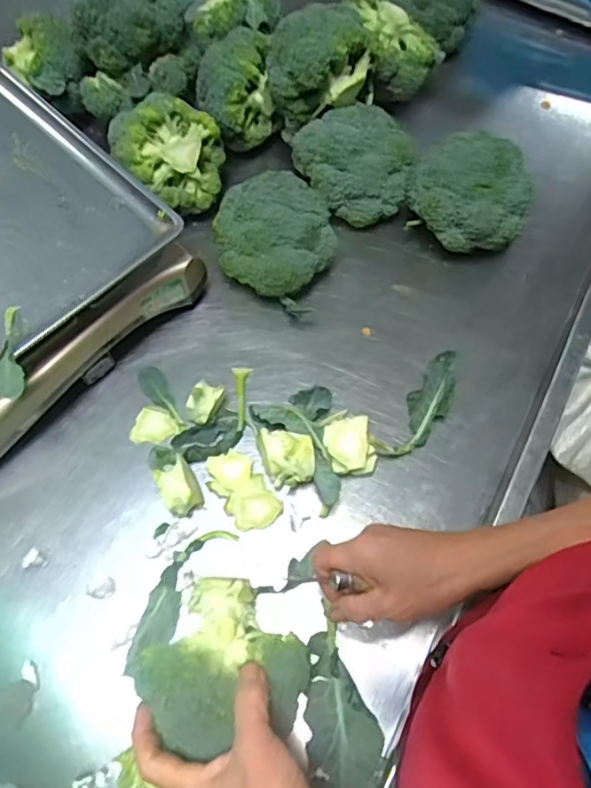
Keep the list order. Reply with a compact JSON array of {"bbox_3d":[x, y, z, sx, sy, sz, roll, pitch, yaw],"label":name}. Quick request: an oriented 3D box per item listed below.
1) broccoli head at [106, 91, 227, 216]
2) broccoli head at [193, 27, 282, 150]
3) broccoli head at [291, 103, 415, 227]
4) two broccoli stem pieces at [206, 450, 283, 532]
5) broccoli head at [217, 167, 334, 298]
[{"bbox_3d":[-0.142,-0.261,0.646,0.111,0.084,0.094,7,66,2],"label":"broccoli head"},{"bbox_3d":[-0.069,-0.358,0.694,0.092,0.101,0.099,-11,66,-6],"label":"broccoli head"},{"bbox_3d":[0.067,-0.261,0.681,0.133,0.106,0.097,-2,66,-3],"label":"broccoli head"},{"bbox_3d":[-0.052,0.089,0.553,0.044,0.024,0.081,-34,71,-15],"label":"two broccoli stem pieces"},{"bbox_3d":[-0.022,-0.162,0.632,0.127,0.108,0.101,3,66,0],"label":"broccoli head"}]

